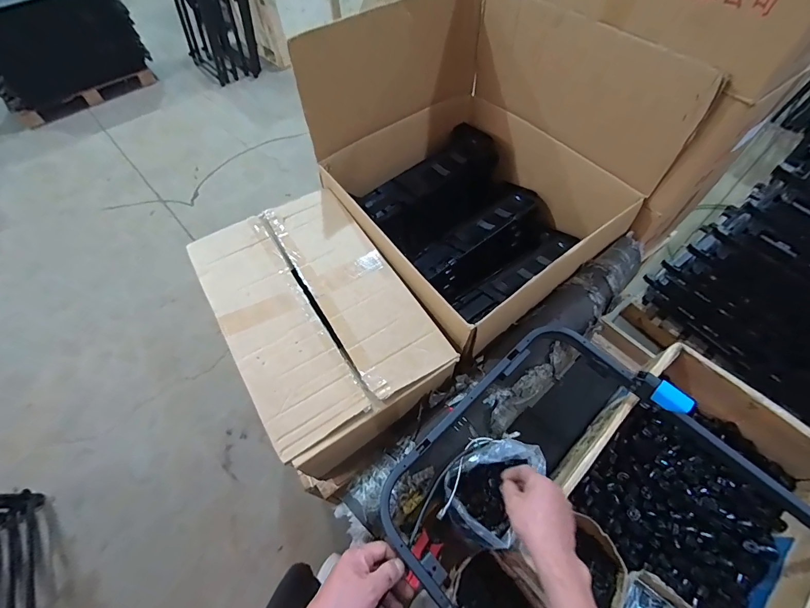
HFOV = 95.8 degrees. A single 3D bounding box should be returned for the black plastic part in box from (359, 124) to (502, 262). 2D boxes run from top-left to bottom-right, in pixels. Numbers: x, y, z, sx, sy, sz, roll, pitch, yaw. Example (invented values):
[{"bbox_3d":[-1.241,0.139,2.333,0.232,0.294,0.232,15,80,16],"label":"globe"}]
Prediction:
[{"bbox_3d":[0.089,-0.312,1.045,0.197,0.158,0.434,38,66,21],"label":"black plastic part in box"}]

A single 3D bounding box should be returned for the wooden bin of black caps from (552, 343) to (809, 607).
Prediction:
[{"bbox_3d":[0.480,0.369,0.652,0.531,0.144,0.357,-39,65,-20],"label":"wooden bin of black caps"}]

